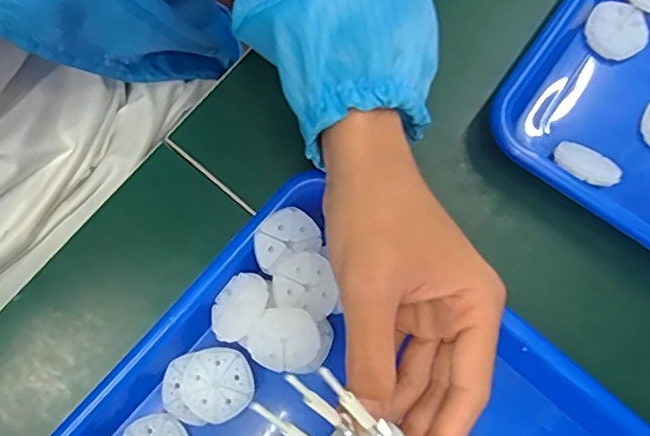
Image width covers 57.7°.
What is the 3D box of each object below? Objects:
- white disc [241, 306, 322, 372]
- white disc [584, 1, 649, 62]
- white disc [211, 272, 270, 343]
[{"bbox_3d":[-0.021,0.065,0.314,0.037,0.008,0.037,-35,117,12],"label":"white disc"},{"bbox_3d":[0.186,-0.120,0.376,0.038,0.006,0.035,42,93,7],"label":"white disc"},{"bbox_3d":[-0.047,0.047,0.318,0.037,0.004,0.031,-48,50,-4],"label":"white disc"}]

